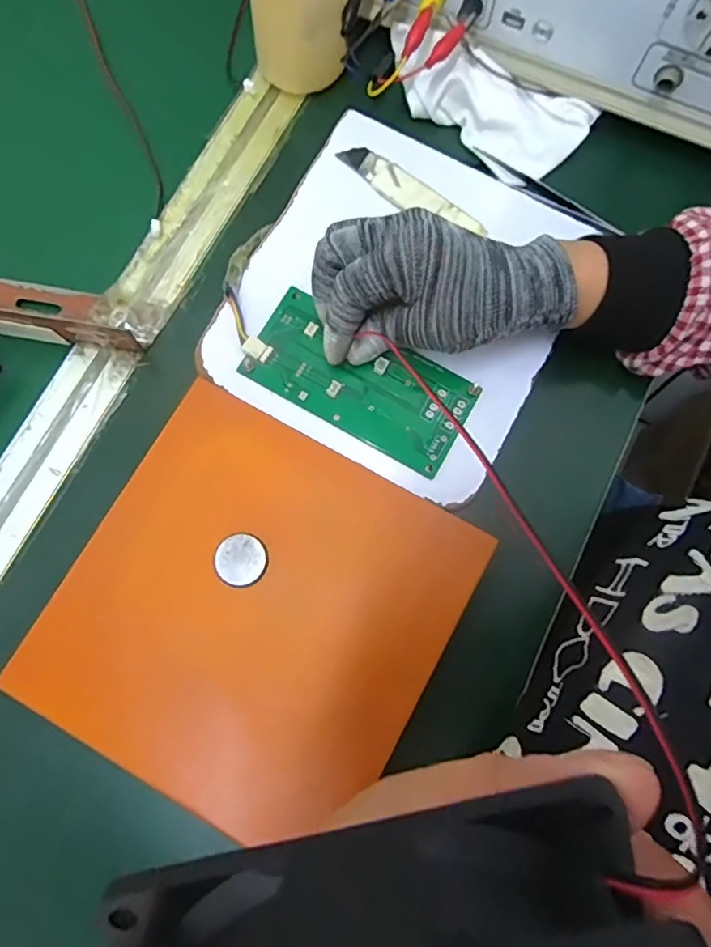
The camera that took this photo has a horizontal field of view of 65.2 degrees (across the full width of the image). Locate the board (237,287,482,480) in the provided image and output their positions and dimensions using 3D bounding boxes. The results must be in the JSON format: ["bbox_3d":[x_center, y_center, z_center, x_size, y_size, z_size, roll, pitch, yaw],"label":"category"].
[{"bbox_3d":[0.003,-0.056,0.334,0.135,0.007,0.064,27,79,4],"label":"board"}]

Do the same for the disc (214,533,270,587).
[{"bbox_3d":[-0.063,0.048,0.309,0.029,0.004,0.029,0,78,1],"label":"disc"}]

